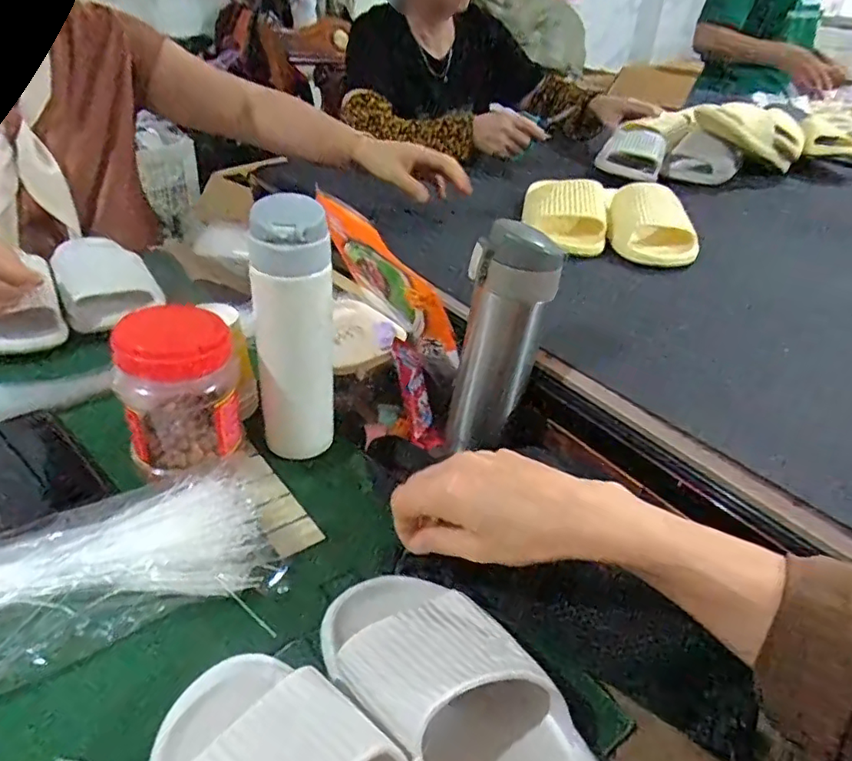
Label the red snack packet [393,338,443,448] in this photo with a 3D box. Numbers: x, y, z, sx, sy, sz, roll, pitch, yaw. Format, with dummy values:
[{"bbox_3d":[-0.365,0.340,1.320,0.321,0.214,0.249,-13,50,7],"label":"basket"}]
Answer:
[{"bbox_3d":[-0.009,0.011,0.592,0.027,0.018,0.114,-10,73,-20],"label":"red snack packet"}]

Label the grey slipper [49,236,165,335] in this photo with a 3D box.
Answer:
[{"bbox_3d":[-0.404,-0.128,0.751,0.109,0.047,0.211,-19,40,-31],"label":"grey slipper"}]

